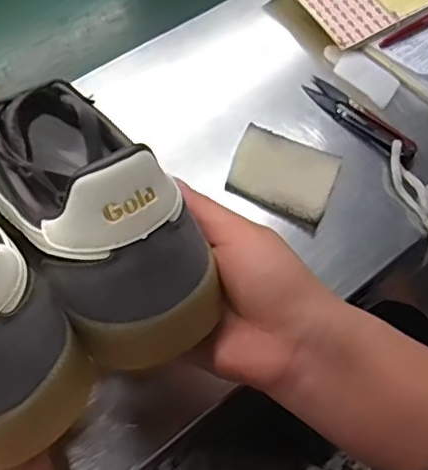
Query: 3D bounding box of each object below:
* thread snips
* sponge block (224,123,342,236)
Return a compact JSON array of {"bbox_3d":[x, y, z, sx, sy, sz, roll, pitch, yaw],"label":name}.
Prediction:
[{"bbox_3d":[0.115,-0.092,0.488,0.103,0.008,0.022,41,60,15],"label":"thread snips"},{"bbox_3d":[0.050,-0.045,0.463,0.074,0.013,0.065,24,57,5],"label":"sponge block"}]

